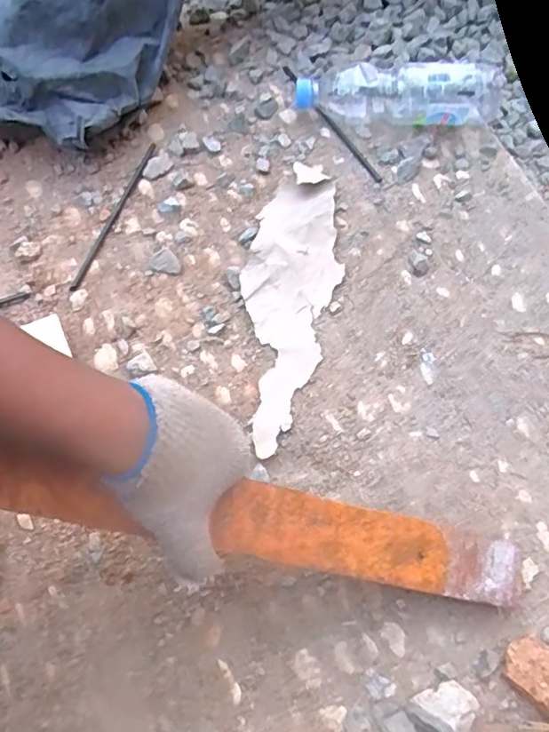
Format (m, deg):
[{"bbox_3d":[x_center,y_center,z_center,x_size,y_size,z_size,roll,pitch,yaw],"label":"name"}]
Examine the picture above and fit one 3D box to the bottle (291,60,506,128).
[{"bbox_3d":[0.150,-0.328,0.691,0.249,0.068,0.061,6,69,1],"label":"bottle"}]

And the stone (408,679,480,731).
[{"bbox_3d":[0.143,0.284,0.480,0.045,0.027,0.045,43,74,14],"label":"stone"}]

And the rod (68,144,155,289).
[{"bbox_3d":[-0.179,-0.170,0.651,0.010,0.008,0.200,21,70,7],"label":"rod"}]

